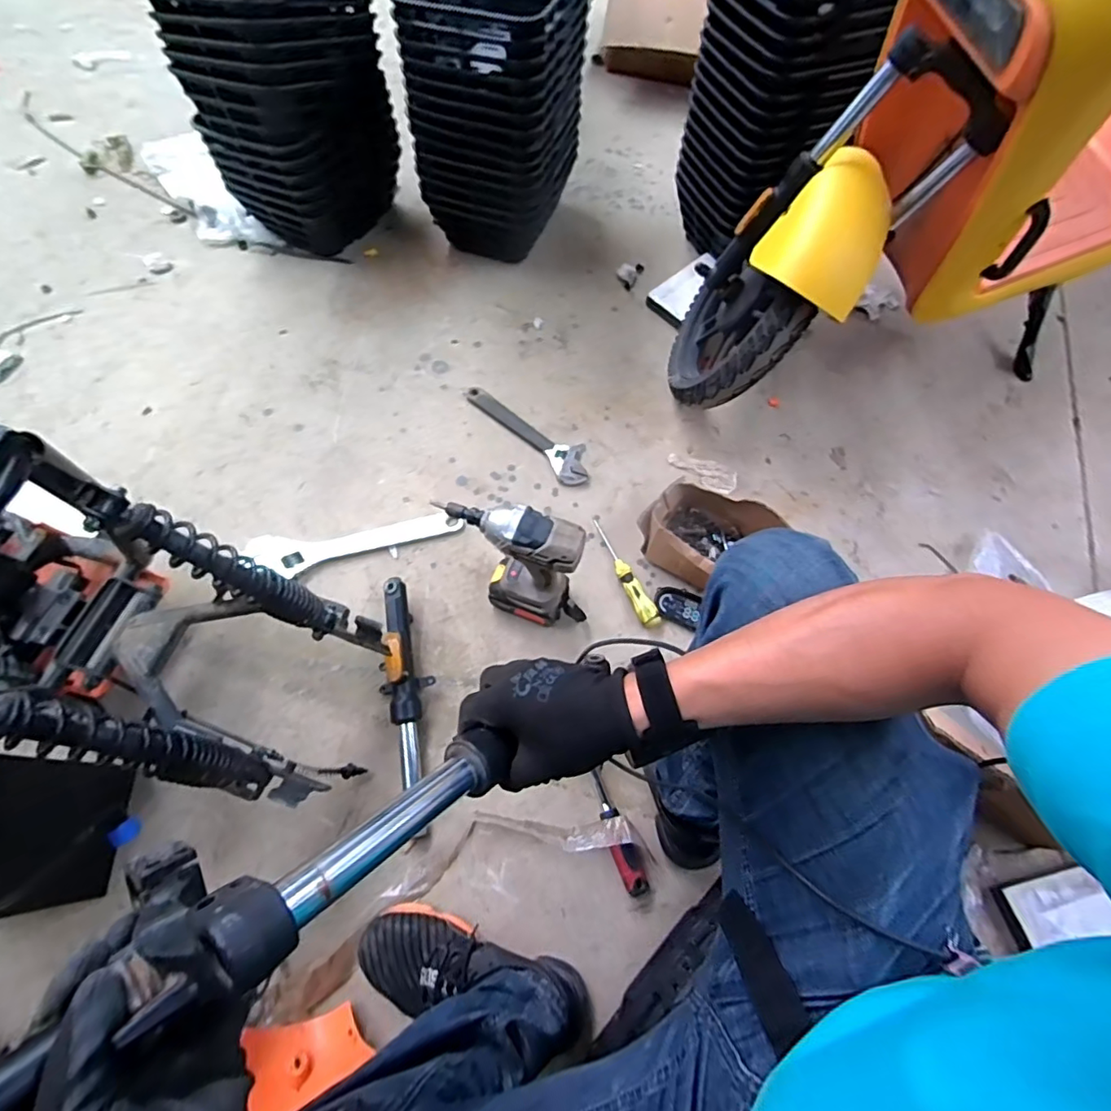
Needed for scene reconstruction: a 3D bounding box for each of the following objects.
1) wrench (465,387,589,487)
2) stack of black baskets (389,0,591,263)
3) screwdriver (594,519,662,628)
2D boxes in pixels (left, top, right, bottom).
[{"bbox_3d":[-0.046,-0.239,1.022,0.293,0.016,0.081,42,71,14],"label":"wrench"},{"bbox_3d":[-0.112,-0.887,1.091,0.290,0.416,0.315,12,66,3],"label":"stack of black baskets"},{"bbox_3d":[0.114,0.025,0.899,0.030,0.032,0.206,-21,70,-12],"label":"screwdriver"}]

